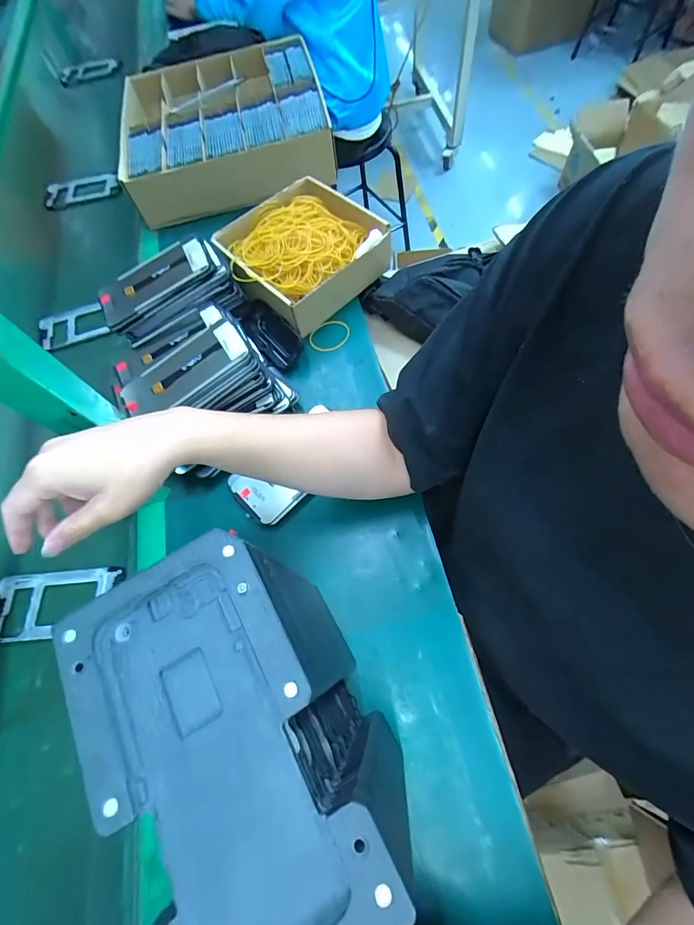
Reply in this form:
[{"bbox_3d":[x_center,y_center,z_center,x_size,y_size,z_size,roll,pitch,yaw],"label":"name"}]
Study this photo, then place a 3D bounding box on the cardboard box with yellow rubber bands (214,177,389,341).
[{"bbox_3d":[-0.064,-0.304,0.582,0.210,0.074,0.215,34,74,19],"label":"cardboard box with yellow rubber bands"}]

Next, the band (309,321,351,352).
[{"bbox_3d":[-0.025,-0.184,0.571,0.060,0.006,0.052,-18,65,-2],"label":"band"}]

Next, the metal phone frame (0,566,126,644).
[{"bbox_3d":[-0.345,0.167,0.469,0.162,0.012,0.076,-7,65,3],"label":"metal phone frame"}]

